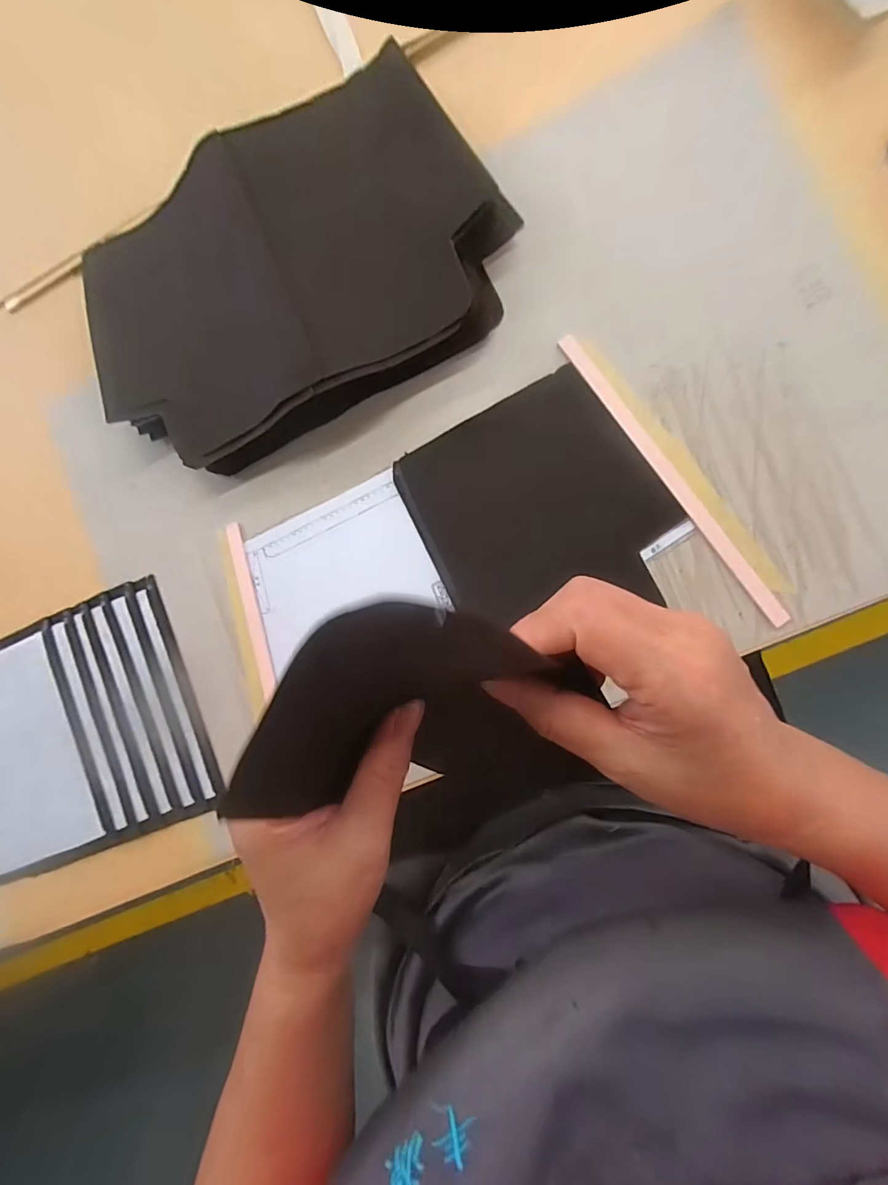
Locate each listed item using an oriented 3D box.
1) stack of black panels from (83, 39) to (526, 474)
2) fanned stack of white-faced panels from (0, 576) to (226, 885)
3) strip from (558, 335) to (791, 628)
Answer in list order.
[{"bbox_3d":[-0.100,-0.198,0.315,0.277,0.052,0.167,-27,84,7],"label":"stack of black panels"},{"bbox_3d":[-0.280,0.107,0.359,0.208,0.019,0.174,-20,85,8],"label":"fanned stack of white-faced panels"},{"bbox_3d":[0.137,-0.072,0.299,0.010,0.004,0.216,-34,84,6],"label":"strip"}]

